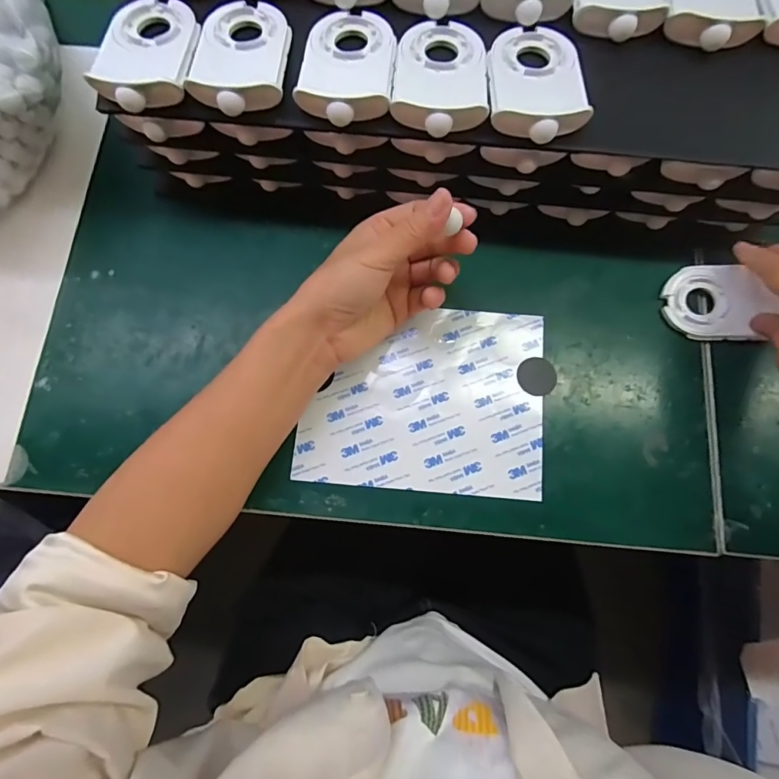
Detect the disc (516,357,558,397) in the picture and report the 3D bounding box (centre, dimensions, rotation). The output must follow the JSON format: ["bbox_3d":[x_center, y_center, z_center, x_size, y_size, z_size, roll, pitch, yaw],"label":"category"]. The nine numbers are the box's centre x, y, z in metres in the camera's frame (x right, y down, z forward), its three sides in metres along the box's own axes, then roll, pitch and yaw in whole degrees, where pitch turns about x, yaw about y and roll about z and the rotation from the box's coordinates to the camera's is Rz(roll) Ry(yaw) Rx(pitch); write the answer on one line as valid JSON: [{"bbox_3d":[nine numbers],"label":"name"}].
[{"bbox_3d":[0.109,-0.010,0.338,0.028,0.004,0.029,0,76,0],"label":"disc"}]

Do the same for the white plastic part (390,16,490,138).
[{"bbox_3d":[0.033,-0.200,0.289,0.058,0.013,0.091,5,76,1],"label":"white plastic part"}]

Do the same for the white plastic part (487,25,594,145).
[{"bbox_3d":[0.091,-0.195,0.284,0.057,0.012,0.088,-1,76,0],"label":"white plastic part"}]

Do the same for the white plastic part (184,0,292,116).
[{"bbox_3d":[-0.095,-0.218,0.294,0.059,0.012,0.091,5,76,1],"label":"white plastic part"}]

